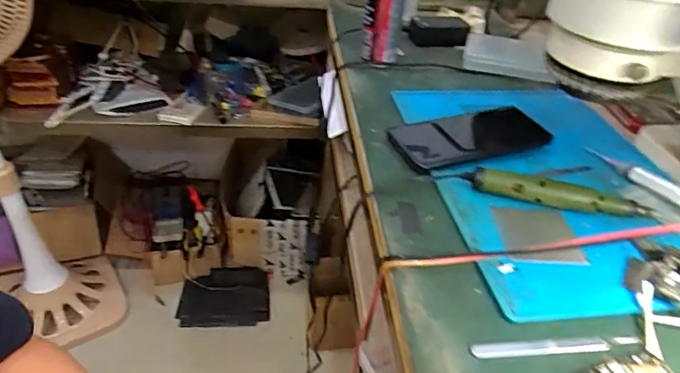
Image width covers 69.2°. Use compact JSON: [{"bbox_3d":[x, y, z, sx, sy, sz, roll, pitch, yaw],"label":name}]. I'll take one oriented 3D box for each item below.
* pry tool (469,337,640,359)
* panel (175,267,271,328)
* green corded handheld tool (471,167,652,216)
[{"bbox_3d":[0.147,0.108,0.334,0.118,0.004,0.011,-1,37,-6],"label":"pry tool"},{"bbox_3d":[-0.298,0.286,1.280,0.226,0.016,0.170,-4,48,-2],"label":"panel"},{"bbox_3d":[0.199,0.008,0.450,0.151,0.026,0.016,11,37,9],"label":"green corded handheld tool"}]

